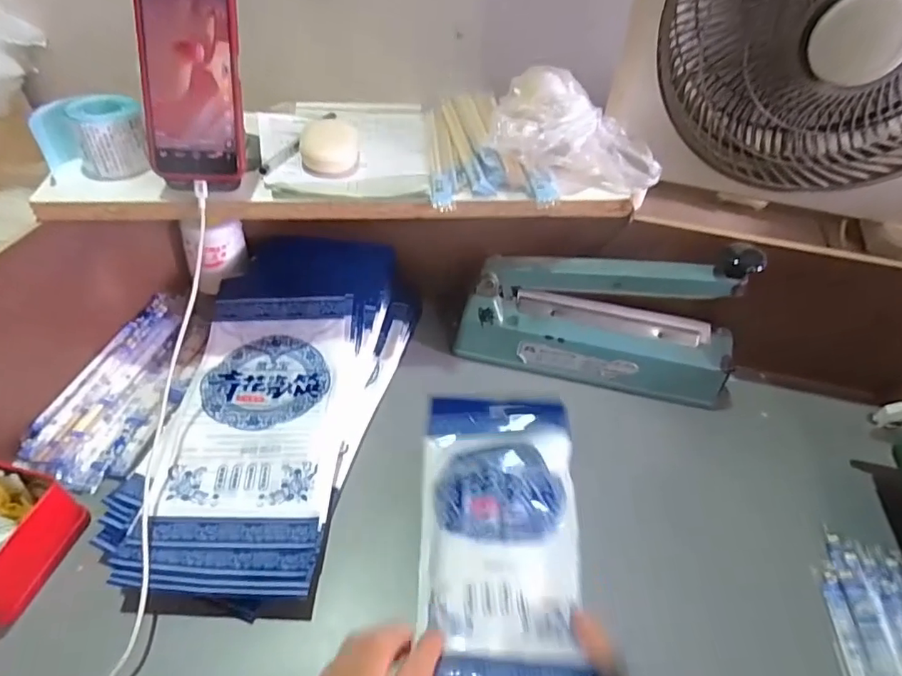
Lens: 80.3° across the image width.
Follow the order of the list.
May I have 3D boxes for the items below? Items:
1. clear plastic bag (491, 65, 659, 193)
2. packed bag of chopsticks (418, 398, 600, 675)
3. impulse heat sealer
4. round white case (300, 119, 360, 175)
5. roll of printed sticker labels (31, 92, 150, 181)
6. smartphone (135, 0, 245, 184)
[{"bbox_3d":[0.128,-0.213,0.552,0.176,0.083,0.094,7,44,0],"label":"clear plastic bag"},{"bbox_3d":[0.042,0.156,0.465,0.148,0.035,0.323,5,33,-2],"label":"packed bag of chopsticks"},{"bbox_3d":[0.168,-0.025,0.589,0.299,0.164,0.077,16,45,9],"label":"impulse heat sealer"},{"bbox_3d":[-0.121,-0.194,0.540,0.055,0.027,0.068,1,44,-6],"label":"round white case"},{"bbox_3d":[-0.331,-0.185,0.496,0.086,0.061,0.055,-22,51,-27],"label":"roll of printed sticker labels"},{"bbox_3d":[-0.221,-0.222,0.456,0.078,0.165,0.009,0,13,-7],"label":"smartphone"}]

